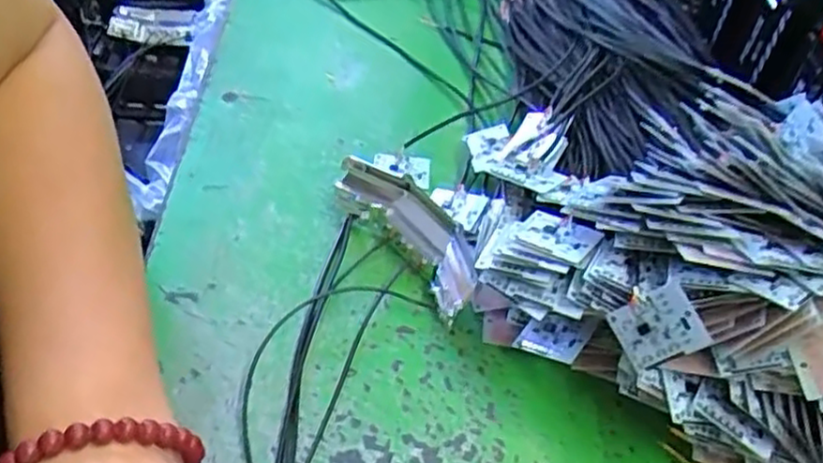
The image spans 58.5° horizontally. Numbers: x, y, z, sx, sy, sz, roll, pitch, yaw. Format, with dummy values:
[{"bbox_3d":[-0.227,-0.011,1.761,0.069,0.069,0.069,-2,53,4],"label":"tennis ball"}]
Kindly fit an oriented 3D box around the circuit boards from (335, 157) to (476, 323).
[{"bbox_3d":[0.000,0.000,0.362,0.025,0.035,0.093,-29,55,-27],"label":"circuit boards"}]

